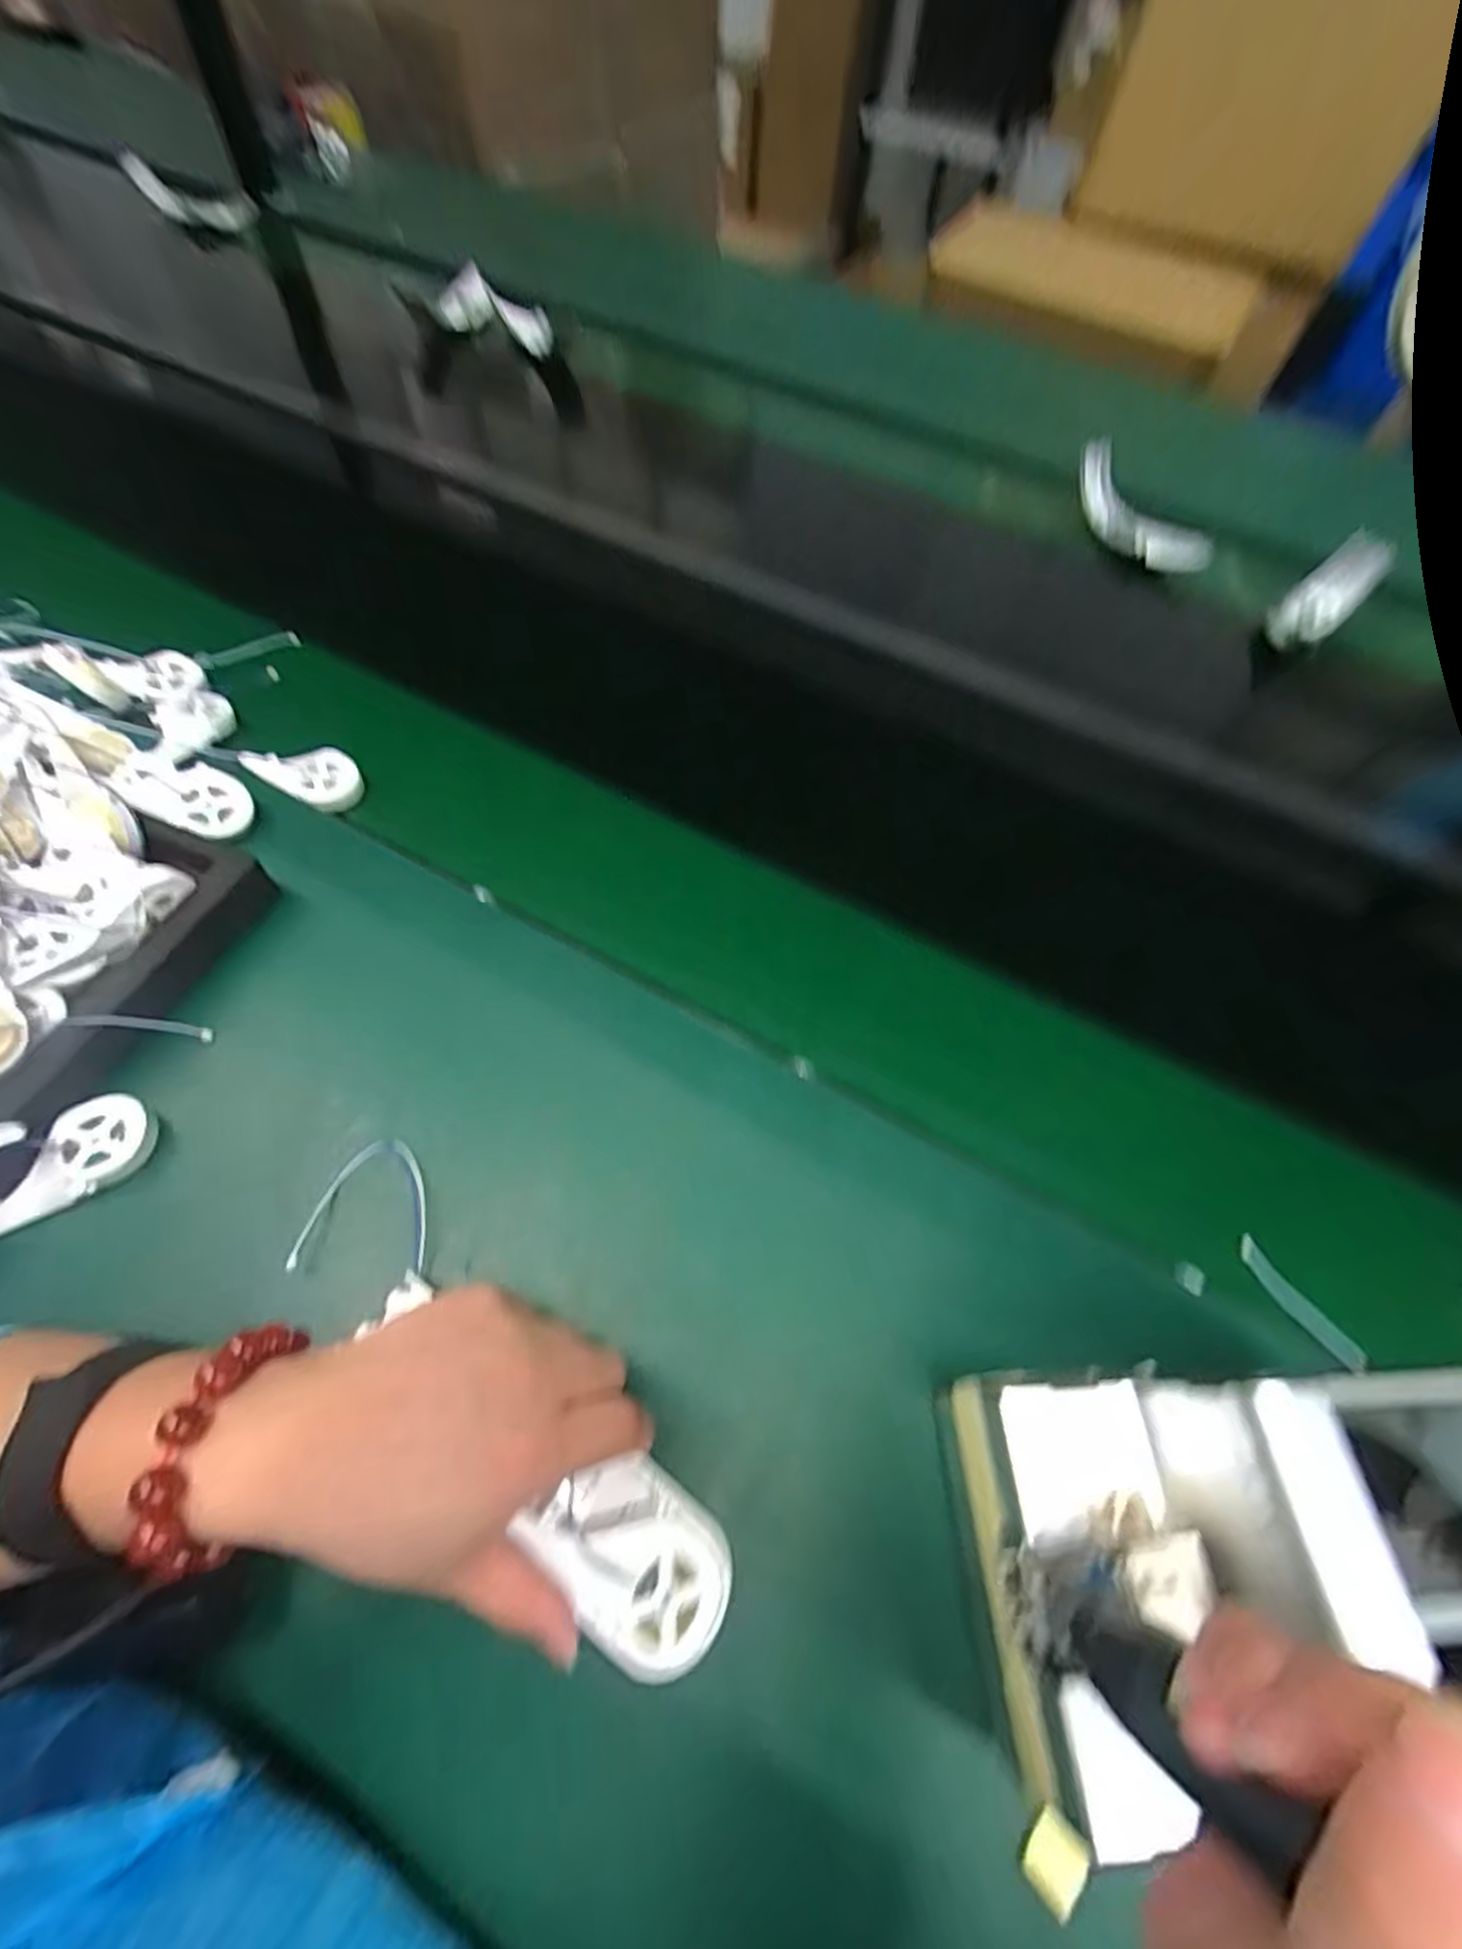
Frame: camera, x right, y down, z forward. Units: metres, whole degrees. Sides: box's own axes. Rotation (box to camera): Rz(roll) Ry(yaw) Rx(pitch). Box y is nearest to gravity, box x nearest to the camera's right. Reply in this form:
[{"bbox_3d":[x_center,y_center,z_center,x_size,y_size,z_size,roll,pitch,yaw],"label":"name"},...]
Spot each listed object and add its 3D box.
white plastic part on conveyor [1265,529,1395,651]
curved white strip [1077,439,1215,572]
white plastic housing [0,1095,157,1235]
[{"bbox_3d":[0.617,-0.392,0.724,0.117,0.023,0.055,-46,66,19],"label":"white plastic part on conveyor"},{"bbox_3d":[0.441,-0.498,0.754,0.046,0.064,0.167,-31,68,-22],"label":"curved white strip"},{"bbox_3d":[-0.346,0.100,0.357,0.093,0.029,0.039,-27,66,-20],"label":"white plastic housing"}]

